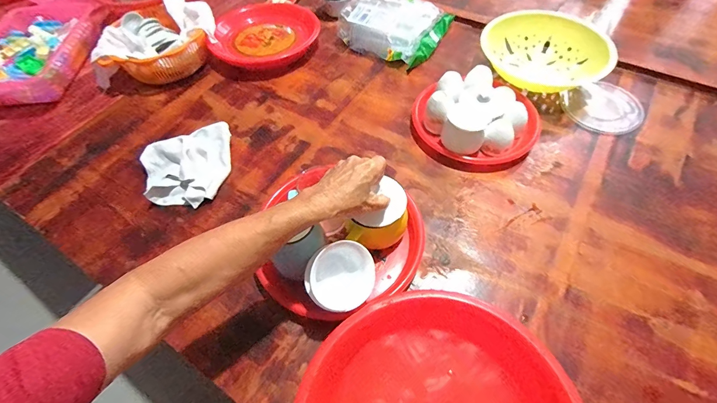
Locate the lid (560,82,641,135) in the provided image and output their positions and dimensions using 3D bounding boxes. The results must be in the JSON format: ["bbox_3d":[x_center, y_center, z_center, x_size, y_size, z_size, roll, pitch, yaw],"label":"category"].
[{"bbox_3d":[0.482,-0.185,0.676,0.137,0.006,0.128,-2,57,3],"label":"lid"}]

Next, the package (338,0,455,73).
[{"bbox_3d":[0.086,-0.422,0.808,0.222,0.072,0.201,27,63,19],"label":"package"}]

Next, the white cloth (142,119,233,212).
[{"bbox_3d":[-0.308,-0.069,0.621,0.150,0.045,0.165,-14,57,-5],"label":"white cloth"}]

